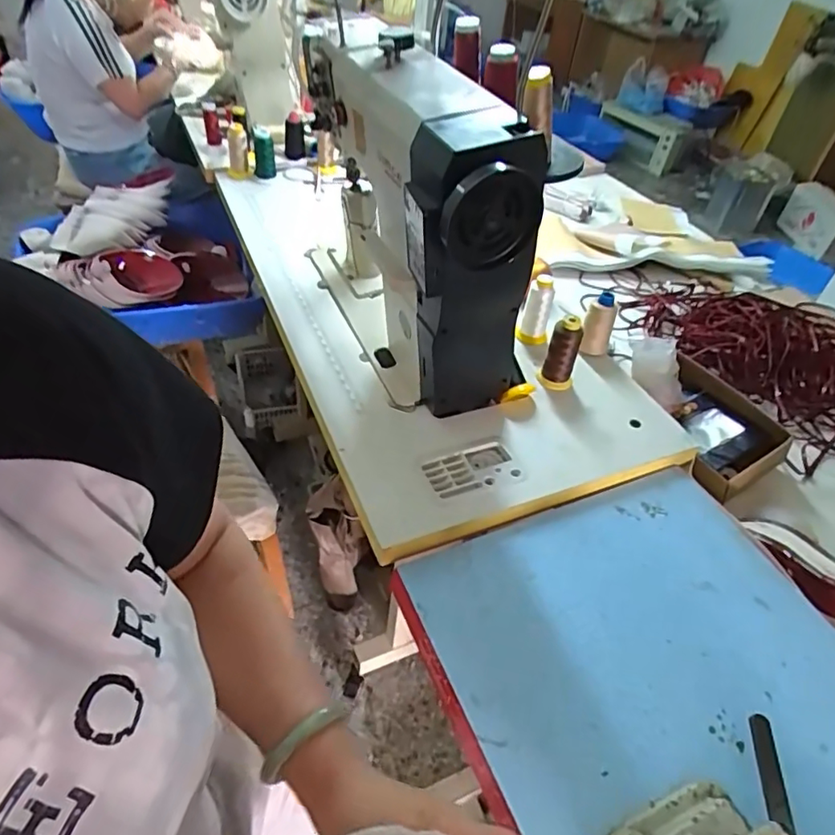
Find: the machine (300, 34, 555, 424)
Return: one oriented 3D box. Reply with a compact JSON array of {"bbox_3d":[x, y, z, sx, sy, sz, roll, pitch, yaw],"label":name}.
[{"bbox_3d":[-0.010,-0.287,0.882,0.177,0.447,0.540,-13,47,-20],"label":"machine"}]

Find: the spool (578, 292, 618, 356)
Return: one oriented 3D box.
[{"bbox_3d":[0.323,-0.162,1.028,0.050,0.117,0.049,4,43,-3],"label":"spool"}]

